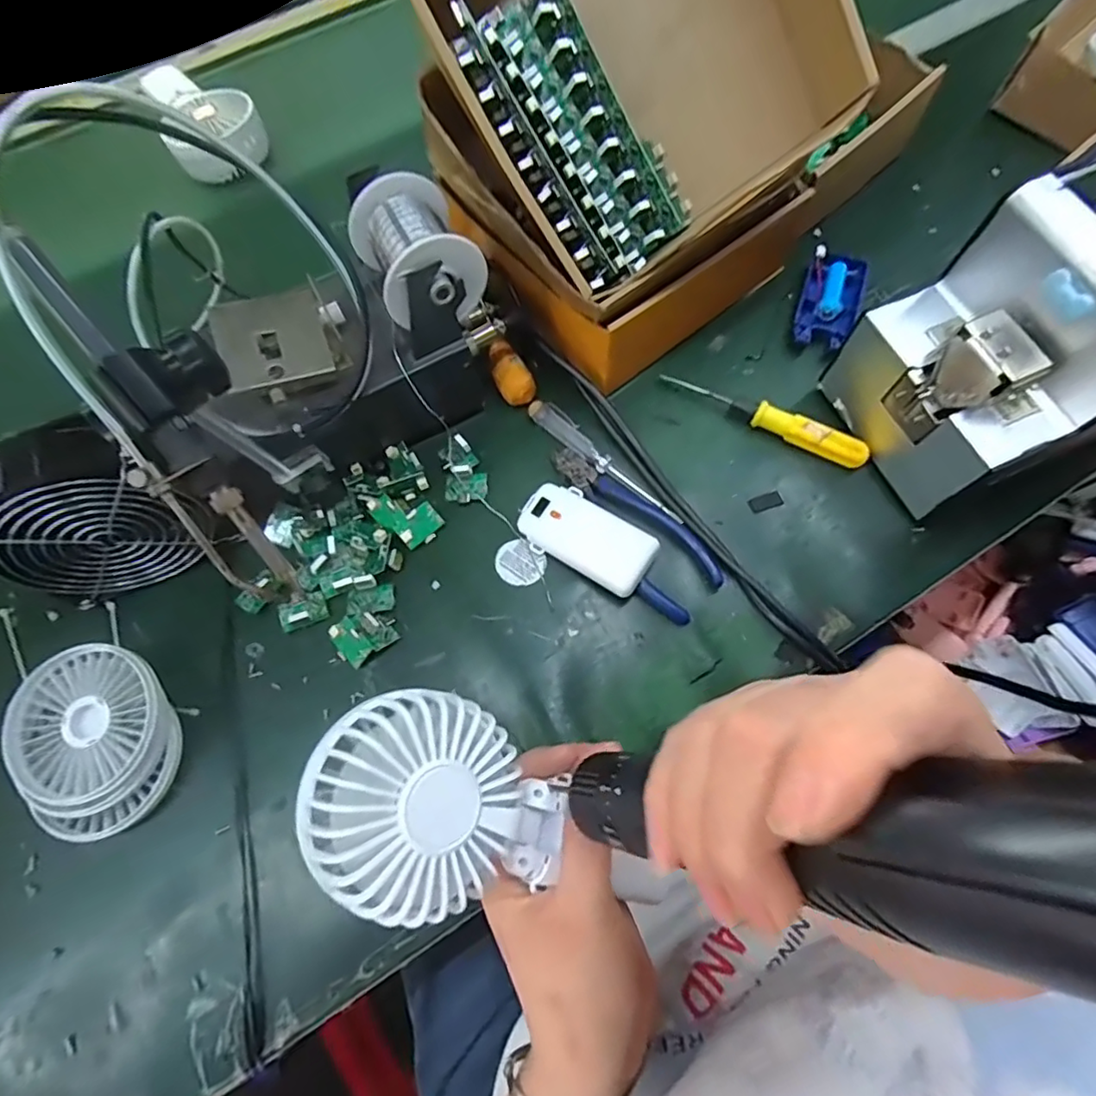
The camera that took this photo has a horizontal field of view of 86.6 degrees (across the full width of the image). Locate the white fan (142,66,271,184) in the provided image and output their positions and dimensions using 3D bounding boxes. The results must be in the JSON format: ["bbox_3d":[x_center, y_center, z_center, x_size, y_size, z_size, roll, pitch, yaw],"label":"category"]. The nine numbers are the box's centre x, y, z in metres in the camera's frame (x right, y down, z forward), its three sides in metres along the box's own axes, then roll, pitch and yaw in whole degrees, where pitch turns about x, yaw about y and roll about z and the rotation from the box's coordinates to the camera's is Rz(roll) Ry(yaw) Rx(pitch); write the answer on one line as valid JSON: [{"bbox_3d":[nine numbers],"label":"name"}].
[{"bbox_3d":[-0.328,-0.416,0.566,0.087,0.050,0.109,-25,71,-7],"label":"white fan"}]

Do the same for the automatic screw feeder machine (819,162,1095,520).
[{"bbox_3d":[0.305,-0.126,0.364,0.177,0.150,0.132,-24,71,-6],"label":"automatic screw feeder machine"}]

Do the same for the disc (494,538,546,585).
[{"bbox_3d":[-0.020,0.011,0.403,0.034,0.004,0.031,-1,70,2],"label":"disc"}]

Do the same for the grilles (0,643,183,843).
[{"bbox_3d":[-0.274,0.117,0.356,0.092,0.036,0.108,-24,71,-6],"label":"grilles"}]

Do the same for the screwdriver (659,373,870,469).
[{"bbox_3d":[0.158,-0.097,0.429,0.153,0.023,0.017,28,73,12],"label":"screwdriver"}]

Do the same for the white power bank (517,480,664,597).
[{"bbox_3d":[0.025,-0.007,0.396,0.093,0.019,0.046,33,74,13],"label":"white power bank"}]

